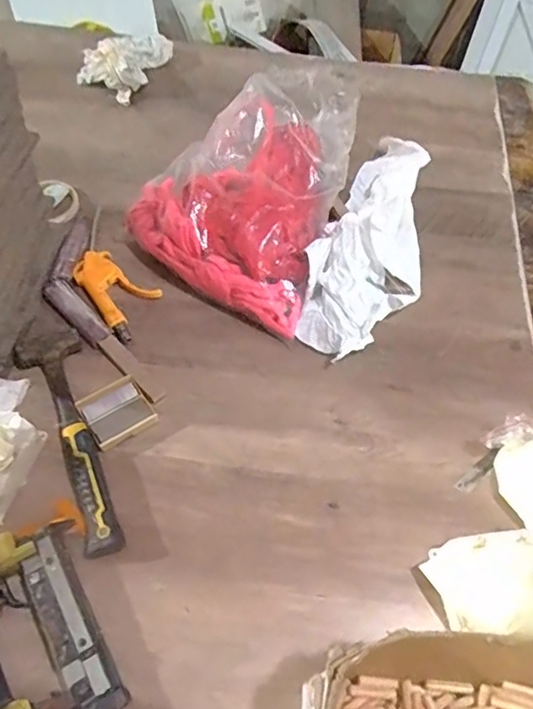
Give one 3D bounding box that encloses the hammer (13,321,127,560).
[{"bbox_3d":[-0.212,0.078,0.610,0.073,0.037,0.299,-22,61,-16],"label":"hammer"}]

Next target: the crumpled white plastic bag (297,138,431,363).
[{"bbox_3d":[0.161,-0.164,0.759,0.147,0.089,0.392,22,59,11],"label":"crumpled white plastic bag"}]

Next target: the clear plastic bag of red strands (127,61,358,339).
[{"bbox_3d":[-0.008,-0.222,0.734,0.246,0.154,0.313,24,59,13],"label":"clear plastic bag of red strands"}]

